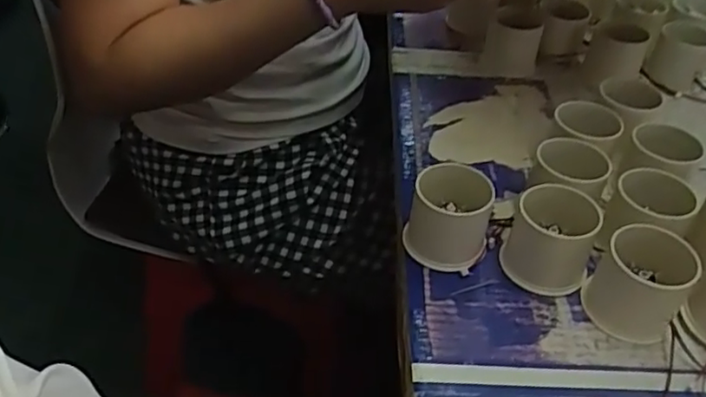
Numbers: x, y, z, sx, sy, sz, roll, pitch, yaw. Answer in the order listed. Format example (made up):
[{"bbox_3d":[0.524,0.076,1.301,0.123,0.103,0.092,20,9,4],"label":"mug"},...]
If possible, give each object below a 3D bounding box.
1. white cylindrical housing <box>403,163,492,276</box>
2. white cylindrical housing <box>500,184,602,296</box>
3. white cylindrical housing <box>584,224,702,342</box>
[{"bbox_3d":[0.064,0.013,0.422,0.052,0.053,0.050,2,41,-2],"label":"white cylindrical housing"},{"bbox_3d":[0.128,0.027,0.411,0.053,0.050,0.050,2,41,-2],"label":"white cylindrical housing"},{"bbox_3d":[0.174,0.051,0.385,0.051,0.050,0.049,2,41,-2],"label":"white cylindrical housing"}]

